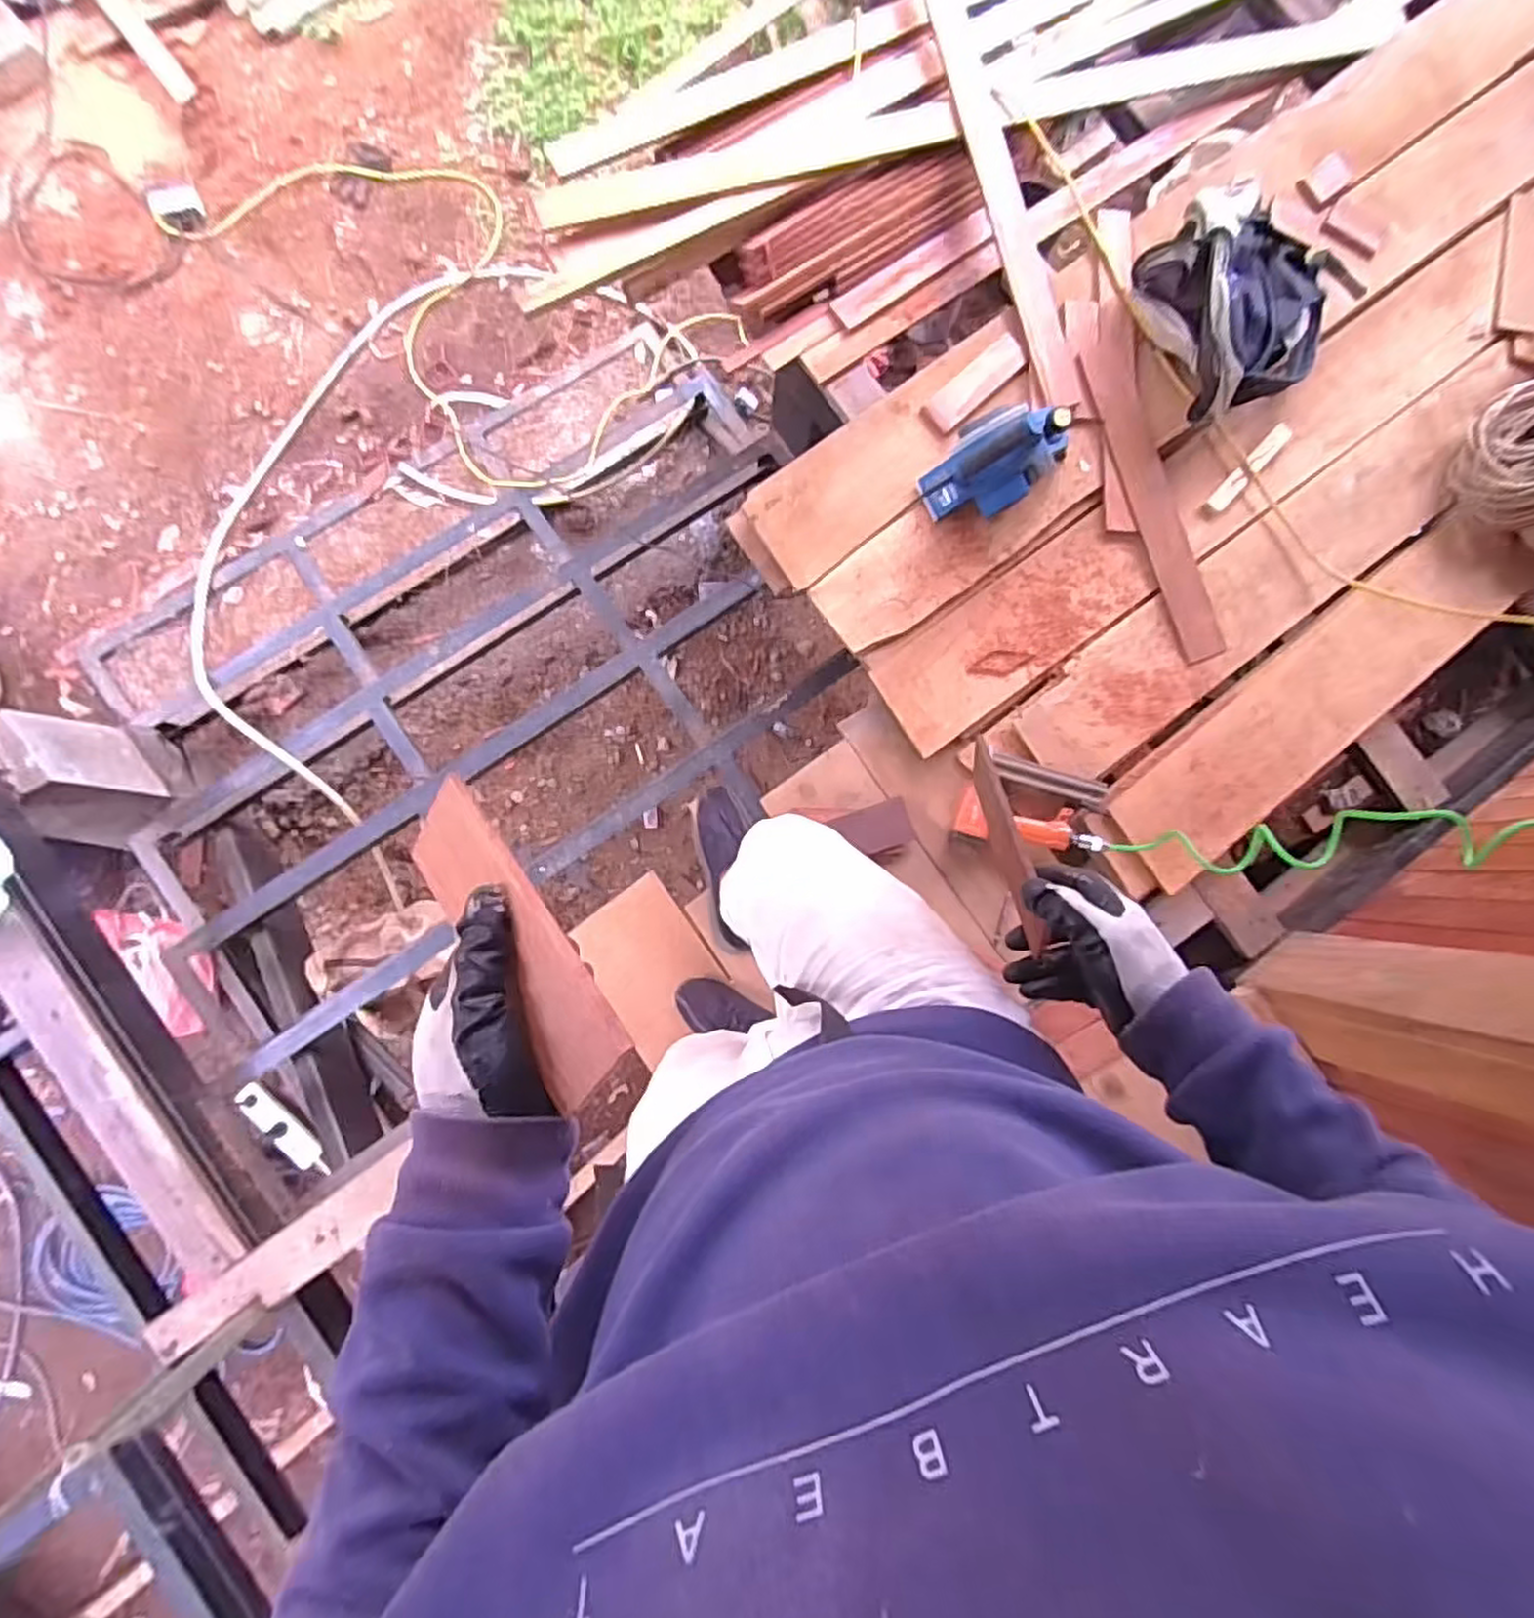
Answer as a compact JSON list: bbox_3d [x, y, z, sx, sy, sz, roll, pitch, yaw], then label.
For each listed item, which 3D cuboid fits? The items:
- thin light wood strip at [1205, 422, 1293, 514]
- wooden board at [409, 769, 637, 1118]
[{"bbox_3d":[0.894,-0.631,1.373,0.034,0.026,0.234,44,84,1],"label":"thin light wood strip"},{"bbox_3d":[-0.130,0.066,0.379,0.171,0.006,0.063,50,117,19],"label":"wooden board"}]

